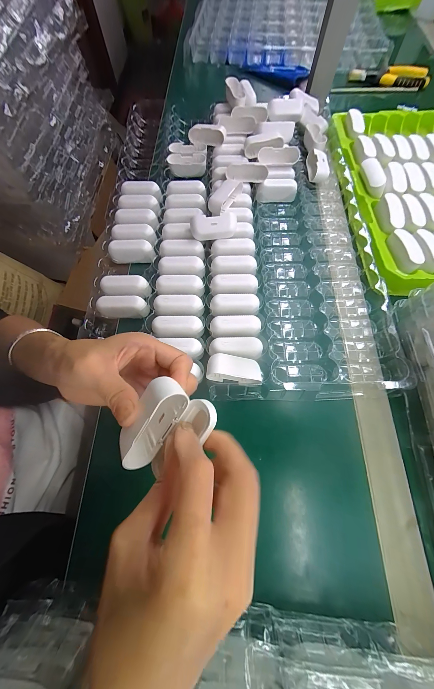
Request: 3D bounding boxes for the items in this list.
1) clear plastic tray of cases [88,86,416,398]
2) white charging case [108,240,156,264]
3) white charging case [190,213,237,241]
[{"bbox_3d":[0.024,-0.199,0.370,0.377,0.069,0.555,-2,68,-1],"label":"clear plastic tray of cases"},{"bbox_3d":[-0.121,-0.134,0.342,0.066,0.019,0.028,8,69,4],"label":"white charging case"},{"bbox_3d":[-0.004,-0.164,0.328,0.064,0.015,0.033,4,104,15],"label":"white charging case"}]

